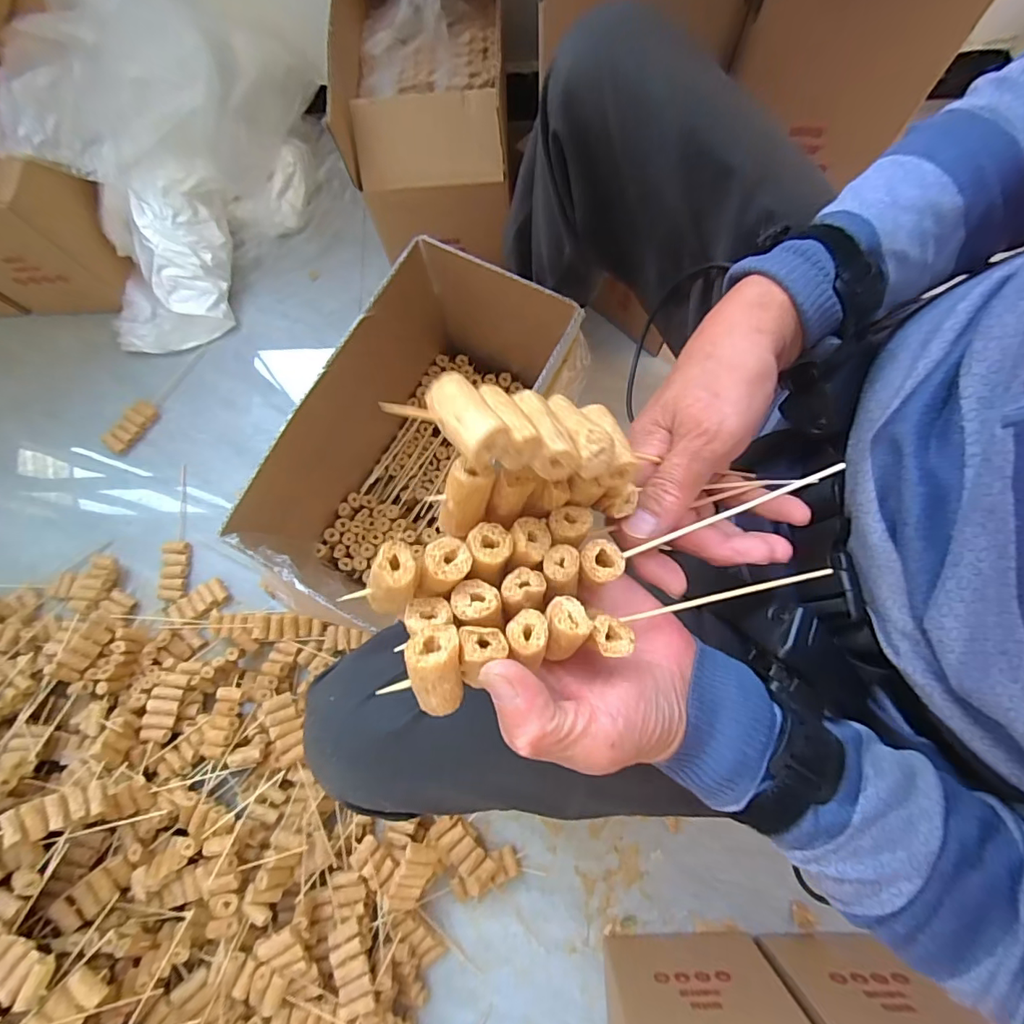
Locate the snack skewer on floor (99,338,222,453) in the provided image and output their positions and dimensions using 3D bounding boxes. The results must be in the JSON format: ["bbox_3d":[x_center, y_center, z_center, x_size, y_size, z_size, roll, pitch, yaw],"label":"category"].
[{"bbox_3d":[-0.585,-0.195,0.867,0.046,0.022,0.246,41,82,9],"label":"snack skewer on floor"}]

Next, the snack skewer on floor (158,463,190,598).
[{"bbox_3d":[-0.524,0.029,0.809,0.035,0.018,0.210,-2,78,1],"label":"snack skewer on floor"}]

